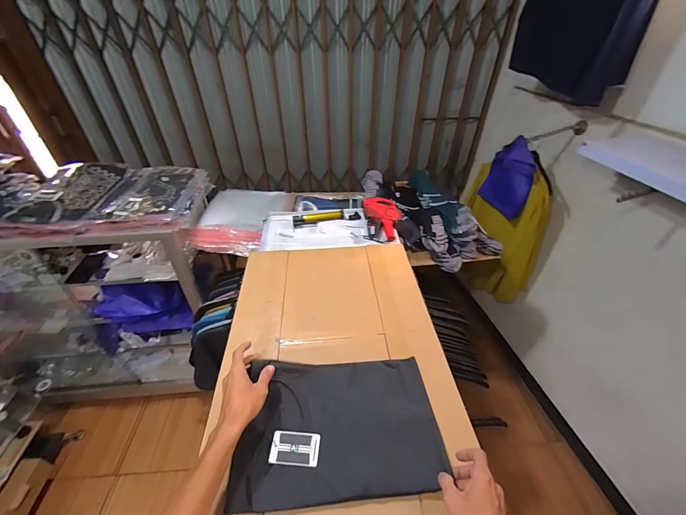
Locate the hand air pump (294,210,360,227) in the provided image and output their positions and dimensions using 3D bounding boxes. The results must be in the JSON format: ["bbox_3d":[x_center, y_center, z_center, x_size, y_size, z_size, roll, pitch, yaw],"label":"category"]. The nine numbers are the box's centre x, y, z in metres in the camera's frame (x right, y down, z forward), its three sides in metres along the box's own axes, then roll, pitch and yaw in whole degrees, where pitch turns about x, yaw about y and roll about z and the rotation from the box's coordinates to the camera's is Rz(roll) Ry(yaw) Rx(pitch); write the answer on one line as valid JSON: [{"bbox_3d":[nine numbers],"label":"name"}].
[{"bbox_3d":[-0.061,-0.148,1.149,0.246,0.032,0.056,-8,41,-9],"label":"hand air pump"}]

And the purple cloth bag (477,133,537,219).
[{"bbox_3d":[0.770,-0.372,1.440,0.054,0.348,0.249,-20,50,-12],"label":"purple cloth bag"}]

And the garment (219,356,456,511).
[{"bbox_3d":[-0.010,0.308,0.579,0.357,0.033,0.236,-4,40,-4],"label":"garment"}]

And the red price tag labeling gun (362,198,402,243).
[{"bbox_3d":[0.143,-0.147,1.119,0.129,0.054,0.229,0,40,0],"label":"red price tag labeling gun"}]

